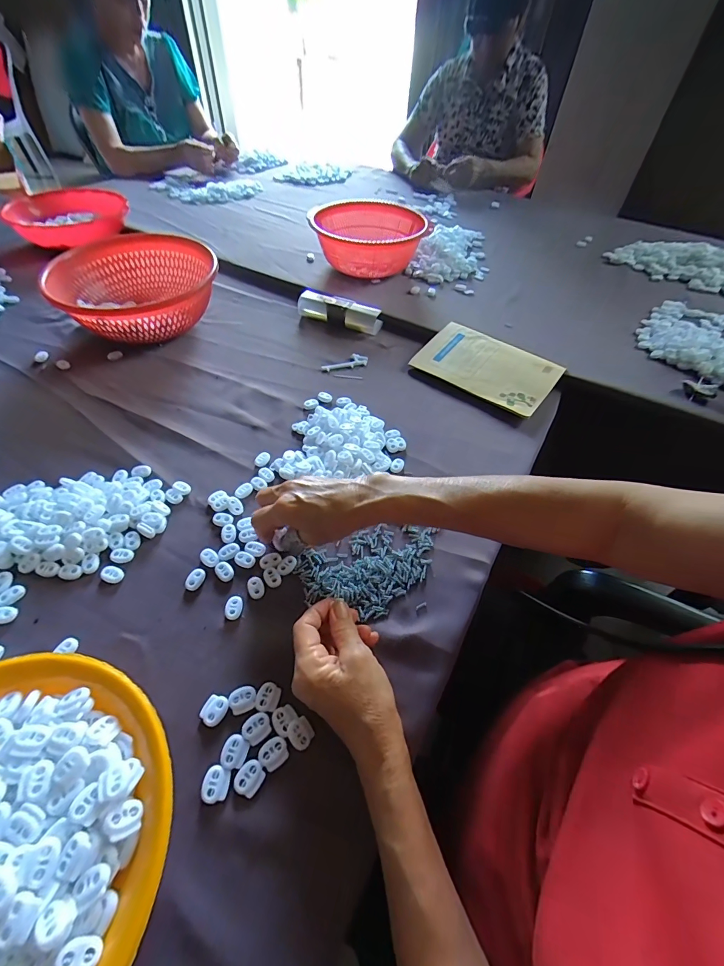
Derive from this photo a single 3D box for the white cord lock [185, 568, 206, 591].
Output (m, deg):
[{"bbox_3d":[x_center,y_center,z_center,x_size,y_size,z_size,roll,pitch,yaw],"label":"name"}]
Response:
[{"bbox_3d":[-0.166,0.096,0.389,0.015,0.006,0.023,14,51,8],"label":"white cord lock"}]

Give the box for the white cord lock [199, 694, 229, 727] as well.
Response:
[{"bbox_3d":[-0.122,0.188,0.322,0.020,0.004,0.022,15,51,9],"label":"white cord lock"}]

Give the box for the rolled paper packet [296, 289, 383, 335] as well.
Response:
[{"bbox_3d":[-0.040,-0.311,0.705,0.162,0.036,0.046,19,52,12],"label":"rolled paper packet"}]

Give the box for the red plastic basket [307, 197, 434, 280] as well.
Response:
[{"bbox_3d":[0.016,-0.489,0.803,0.212,0.097,0.213,-11,52,-12],"label":"red plastic basket"}]

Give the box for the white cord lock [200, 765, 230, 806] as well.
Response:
[{"bbox_3d":[-0.109,0.224,0.289,0.019,0.004,0.022,14,51,8],"label":"white cord lock"}]

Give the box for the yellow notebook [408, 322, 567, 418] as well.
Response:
[{"bbox_3d":[0.198,-0.186,0.615,0.202,0.008,0.136,31,61,20],"label":"yellow notebook"}]

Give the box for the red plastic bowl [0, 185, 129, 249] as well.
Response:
[{"bbox_3d":[-0.672,-0.611,0.897,0.248,0.070,0.199,-33,59,-26],"label":"red plastic bowl"}]

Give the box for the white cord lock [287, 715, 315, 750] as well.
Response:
[{"bbox_3d":[-0.049,0.201,0.312,0.019,0.008,0.021,-28,57,-23],"label":"white cord lock"}]

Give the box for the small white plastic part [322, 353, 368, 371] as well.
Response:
[{"bbox_3d":[-0.028,-0.197,0.634,0.077,0.011,0.020,-15,53,-14],"label":"small white plastic part"}]

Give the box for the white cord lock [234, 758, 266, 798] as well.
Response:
[{"bbox_3d":[-0.084,0.222,0.292,0.020,0.004,0.021,23,53,15],"label":"white cord lock"}]

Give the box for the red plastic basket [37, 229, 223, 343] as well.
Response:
[{"bbox_3d":[-0.364,-0.319,0.655,0.234,0.099,0.240,-21,55,-19],"label":"red plastic basket"}]

